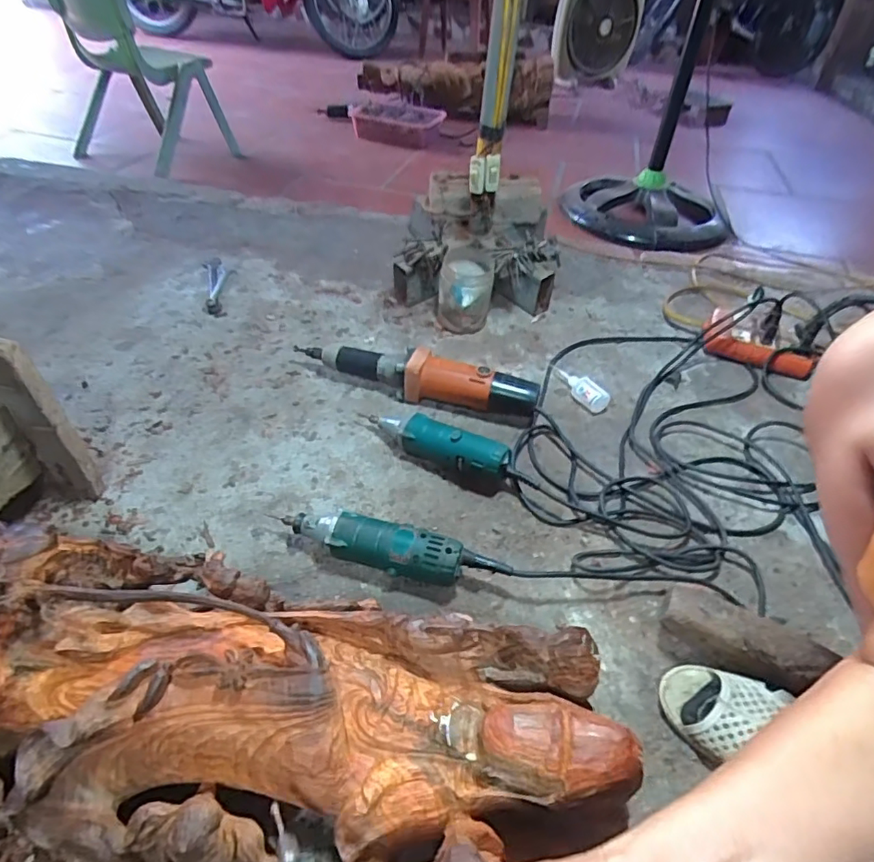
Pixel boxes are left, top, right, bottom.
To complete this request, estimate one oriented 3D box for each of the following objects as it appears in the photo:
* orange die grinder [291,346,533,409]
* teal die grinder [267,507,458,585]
[{"bbox_3d":[-0.038,-0.092,0.832,0.394,0.072,0.070,18,45,17],"label":"orange die grinder"},{"bbox_3d":[-0.083,0.127,0.608,0.227,0.055,0.050,12,43,11],"label":"teal die grinder"}]

